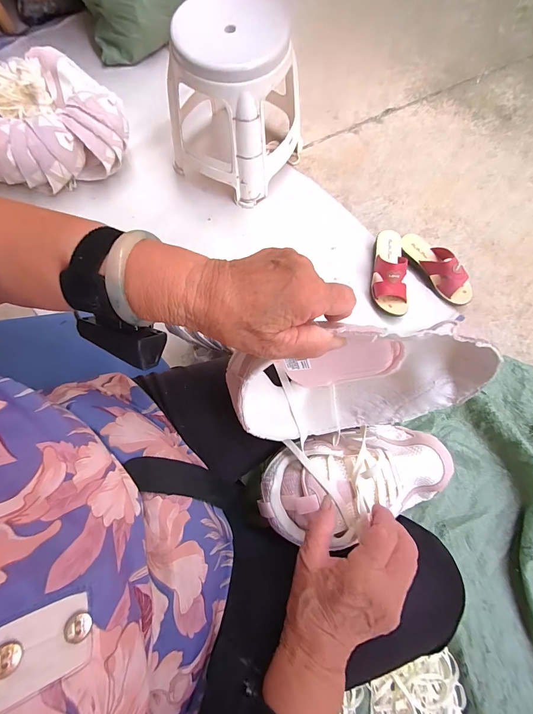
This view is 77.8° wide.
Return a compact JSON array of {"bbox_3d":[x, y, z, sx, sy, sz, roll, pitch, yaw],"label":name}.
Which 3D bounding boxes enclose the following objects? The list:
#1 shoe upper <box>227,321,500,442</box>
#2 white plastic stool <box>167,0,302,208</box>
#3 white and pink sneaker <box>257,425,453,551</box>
[{"bbox_3d":[0.074,0.026,0.290,0.195,0.144,0.068,-8,75,-4],"label":"shoe upper"},{"bbox_3d":[-0.071,-0.589,0.799,0.253,0.311,0.237,30,77,7],"label":"white plastic stool"},{"bbox_3d":[0.102,0.130,0.354,0.209,0.078,0.100,-8,75,-14],"label":"white and pink sneaker"}]

